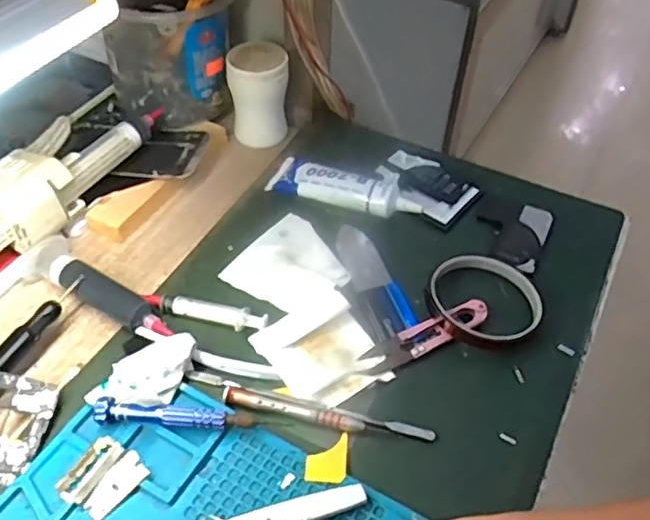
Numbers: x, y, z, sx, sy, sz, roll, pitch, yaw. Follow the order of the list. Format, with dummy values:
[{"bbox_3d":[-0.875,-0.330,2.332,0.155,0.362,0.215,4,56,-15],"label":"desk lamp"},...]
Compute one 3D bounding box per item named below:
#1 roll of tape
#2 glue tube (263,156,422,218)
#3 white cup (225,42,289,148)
[{"bbox_3d":[0.121,0.029,0.487,0.084,0.018,0.075,-21,52,-19],"label":"roll of tape"},{"bbox_3d":[0.017,-0.062,0.561,0.130,0.023,0.045,21,51,16],"label":"glue tube"},{"bbox_3d":[-0.061,-0.154,0.604,0.053,0.078,0.051,-2,48,-3],"label":"white cup"}]

